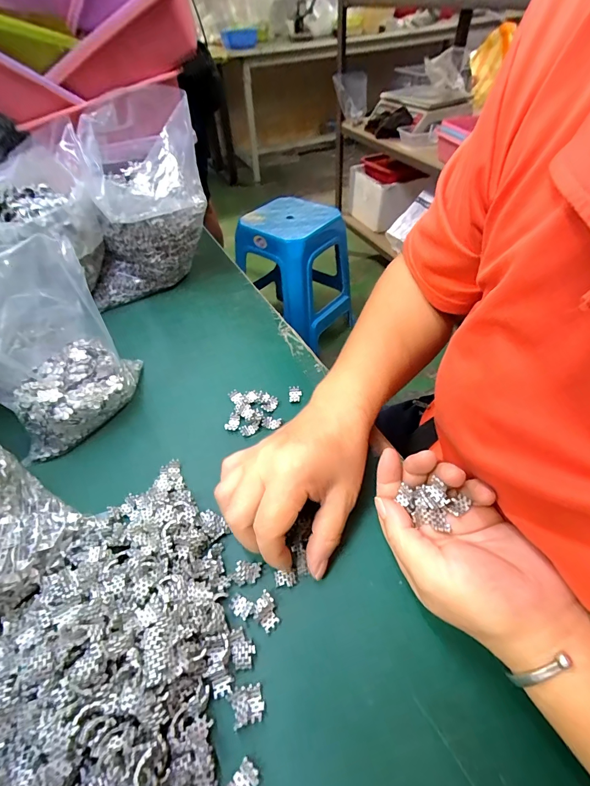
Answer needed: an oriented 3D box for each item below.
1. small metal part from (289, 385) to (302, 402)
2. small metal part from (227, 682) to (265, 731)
[{"bbox_3d":[0.000,0.001,0.346,0.012,0.008,0.017,-1,49,4],"label":"small metal part"},{"bbox_3d":[-0.027,0.176,0.198,0.018,0.004,0.017,-16,50,-9],"label":"small metal part"}]

